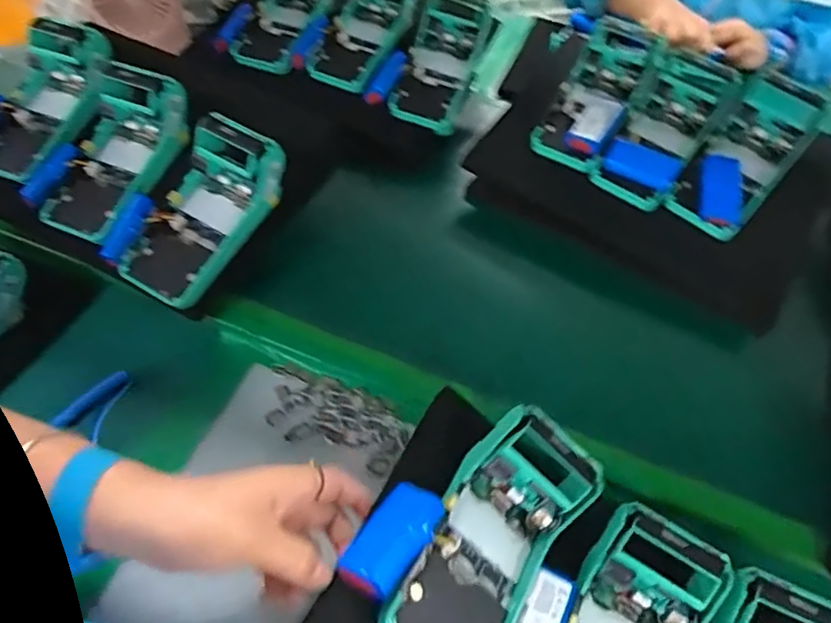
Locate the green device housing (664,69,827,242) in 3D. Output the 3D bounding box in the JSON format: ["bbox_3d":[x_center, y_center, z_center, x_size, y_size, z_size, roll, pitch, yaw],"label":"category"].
[{"bbox_3d":[0.333,-0.155,0.593,0.083,0.052,0.172,37,85,22],"label":"green device housing"}]

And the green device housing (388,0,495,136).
[{"bbox_3d":[0.031,-0.299,0.704,0.081,0.056,0.168,22,90,12],"label":"green device housing"}]

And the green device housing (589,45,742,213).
[{"bbox_3d":[0.254,-0.186,0.602,0.082,0.056,0.166,30,76,17],"label":"green device housing"}]

